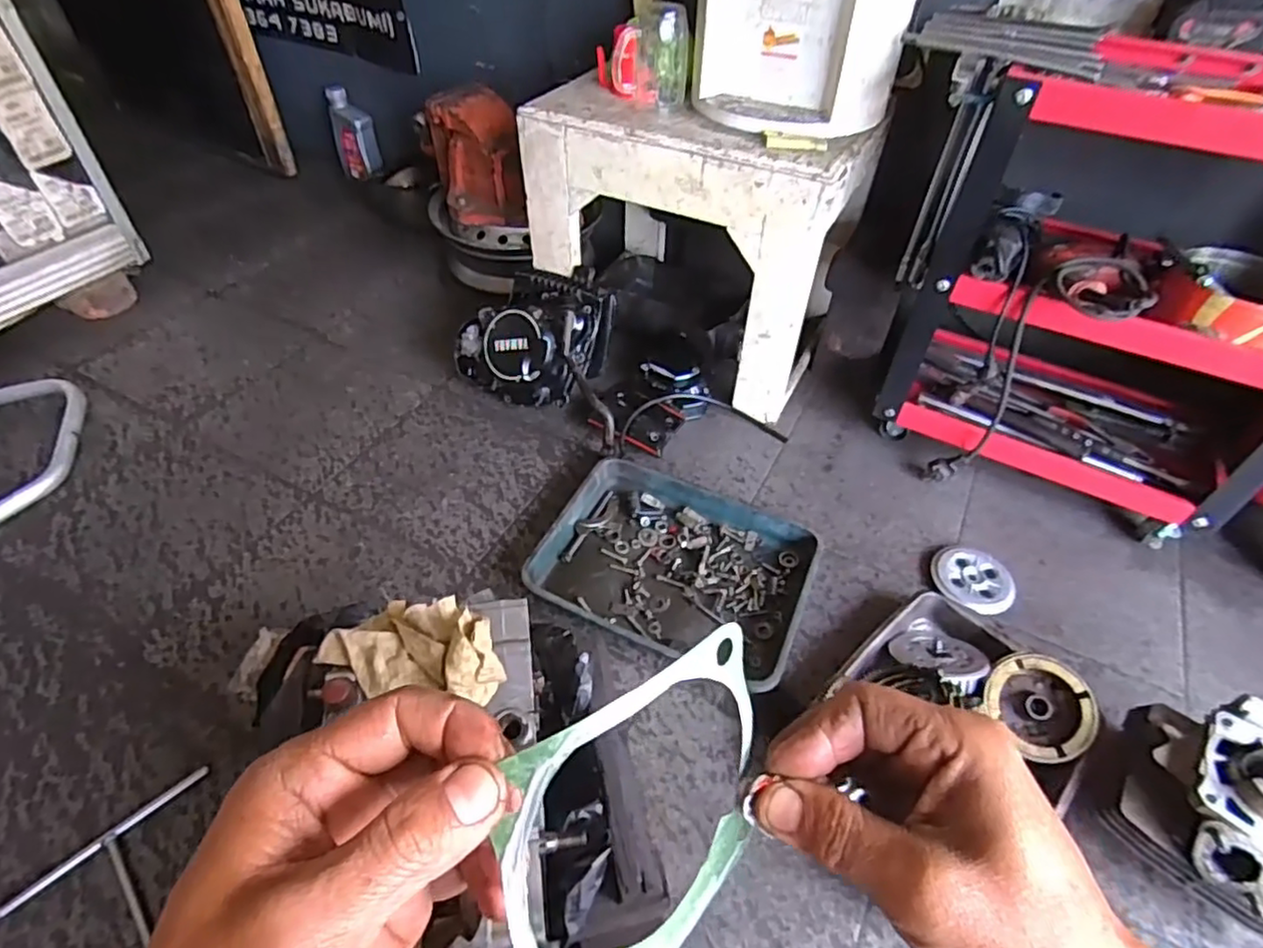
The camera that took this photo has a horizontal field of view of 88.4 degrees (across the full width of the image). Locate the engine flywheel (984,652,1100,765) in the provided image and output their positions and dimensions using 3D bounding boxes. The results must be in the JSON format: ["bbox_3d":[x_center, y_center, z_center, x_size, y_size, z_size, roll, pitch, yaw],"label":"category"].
[{"bbox_3d":[0.468,0.272,0.754,0.113,0.048,0.116,-44,70,-7],"label":"engine flywheel"}]

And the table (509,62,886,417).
[{"bbox_3d":[0.118,-0.430,1.151,0.494,0.418,0.349,23,51,17],"label":"table"}]

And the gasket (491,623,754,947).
[{"bbox_3d":[0.005,0.119,0.222,0.107,0.111,0.019,-29,26,-33],"label":"gasket"}]

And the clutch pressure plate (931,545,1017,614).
[{"bbox_3d":[0.482,0.147,0.917,0.103,0.022,0.112,1,48,-2],"label":"clutch pressure plate"}]

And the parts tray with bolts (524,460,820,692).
[{"bbox_3d":[0.062,0.126,0.906,0.356,0.044,0.276,20,50,15],"label":"parts tray with bolts"}]

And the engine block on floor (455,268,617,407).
[{"bbox_3d":[-0.171,-0.231,1.134,0.230,0.173,0.206,19,50,14],"label":"engine block on floor"}]

